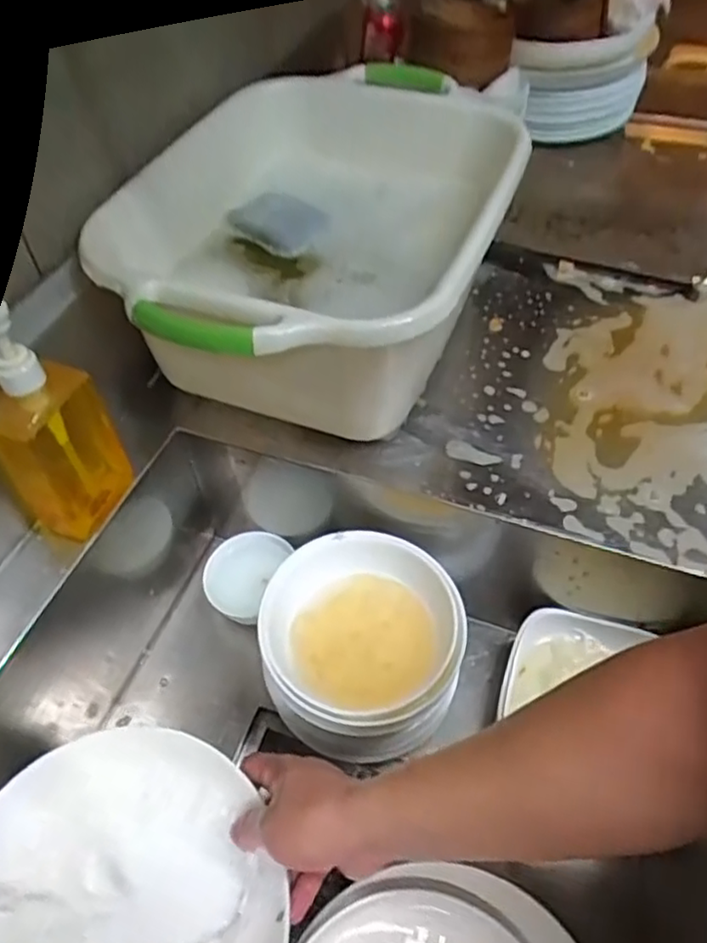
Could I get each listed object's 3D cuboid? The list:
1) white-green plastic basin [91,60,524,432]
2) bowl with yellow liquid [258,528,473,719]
[{"bbox_3d":[-0.034,-0.230,0.665,0.306,0.169,0.454,12,52,12],"label":"white-green plastic basin"},{"bbox_3d":[0.006,0.149,0.625,0.180,0.057,0.174,-2,55,2],"label":"bowl with yellow liquid"}]

